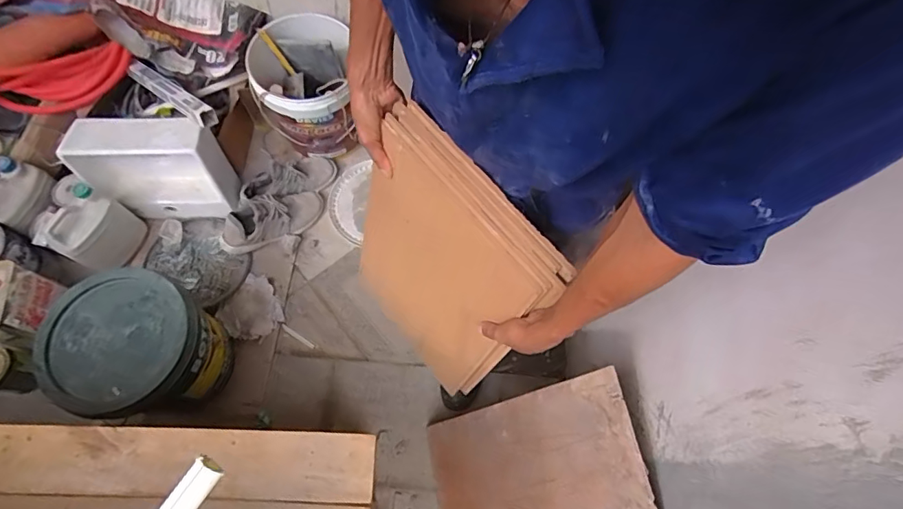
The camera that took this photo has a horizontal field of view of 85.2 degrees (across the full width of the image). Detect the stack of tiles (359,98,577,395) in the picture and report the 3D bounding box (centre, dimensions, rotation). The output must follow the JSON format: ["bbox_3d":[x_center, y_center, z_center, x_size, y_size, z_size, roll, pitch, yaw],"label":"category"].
[{"bbox_3d":[-0.025,0.032,0.756,0.042,0.442,0.304,-32,72,-30],"label":"stack of tiles"}]

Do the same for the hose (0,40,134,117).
[{"bbox_3d":[-1.105,-0.502,1.409,0.359,0.146,0.102,-36,69,-26],"label":"hose"}]

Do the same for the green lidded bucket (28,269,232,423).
[{"bbox_3d":[-0.701,0.226,1.141,0.304,0.298,0.285,0,67,-1],"label":"green lidded bucket"}]

